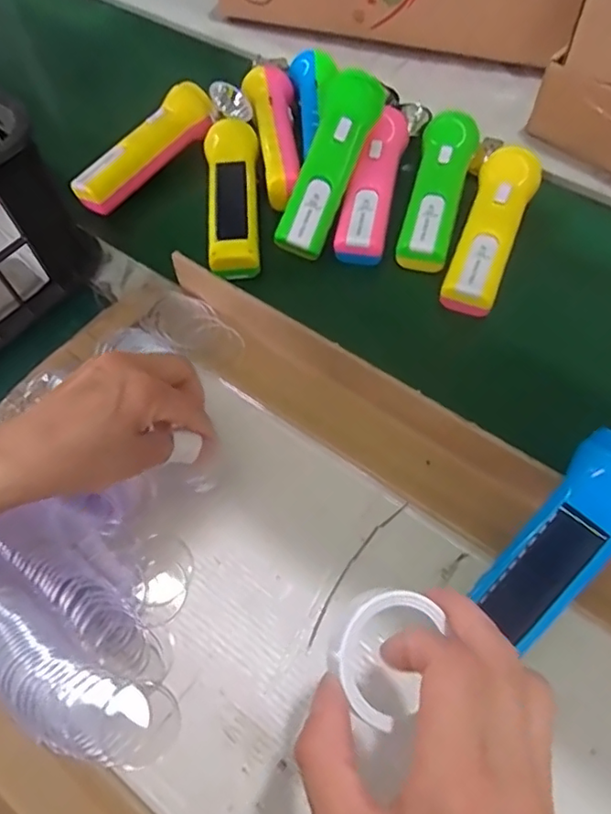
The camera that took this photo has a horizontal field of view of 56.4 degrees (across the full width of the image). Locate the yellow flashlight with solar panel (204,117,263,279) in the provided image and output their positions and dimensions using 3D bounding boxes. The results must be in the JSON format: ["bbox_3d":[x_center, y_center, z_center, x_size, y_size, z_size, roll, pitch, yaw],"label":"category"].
[{"bbox_3d":[-0.065,-0.192,0.517,0.046,0.038,0.161,-4,62,1],"label":"yellow flashlight with solar panel"}]

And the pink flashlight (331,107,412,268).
[{"bbox_3d":[0.060,-0.203,0.516,0.048,0.039,0.160,11,63,9],"label":"pink flashlight"}]

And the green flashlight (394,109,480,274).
[{"bbox_3d":[0.120,-0.197,0.511,0.046,0.040,0.161,12,64,10],"label":"green flashlight"}]

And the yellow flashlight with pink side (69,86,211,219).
[{"bbox_3d":[-0.156,-0.249,0.550,0.047,0.039,0.154,40,71,21],"label":"yellow flashlight with pink side"}]

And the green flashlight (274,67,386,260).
[{"bbox_3d":[0.022,-0.213,0.495,0.038,0.037,0.167,22,87,14],"label":"green flashlight"}]

